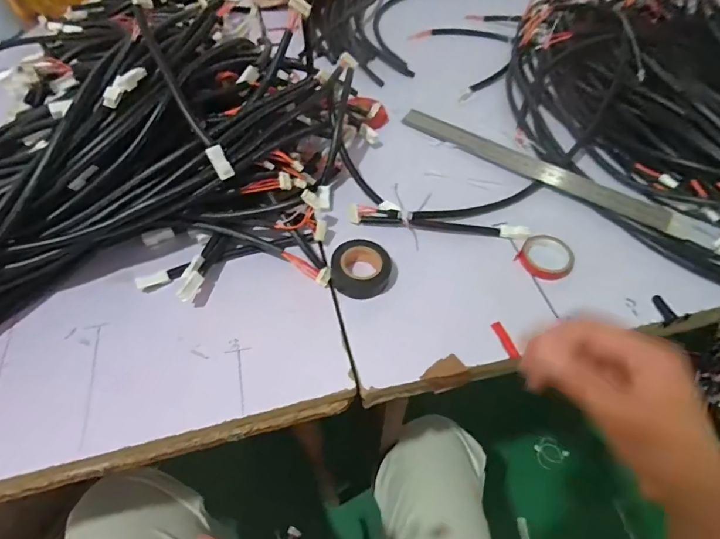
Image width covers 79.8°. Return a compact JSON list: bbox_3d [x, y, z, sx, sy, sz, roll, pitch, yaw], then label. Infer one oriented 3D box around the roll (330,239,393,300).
[{"bbox_3d":[0.001,-0.001,0.392,0.050,0.022,0.048,0,55,0],"label":"roll"}]

